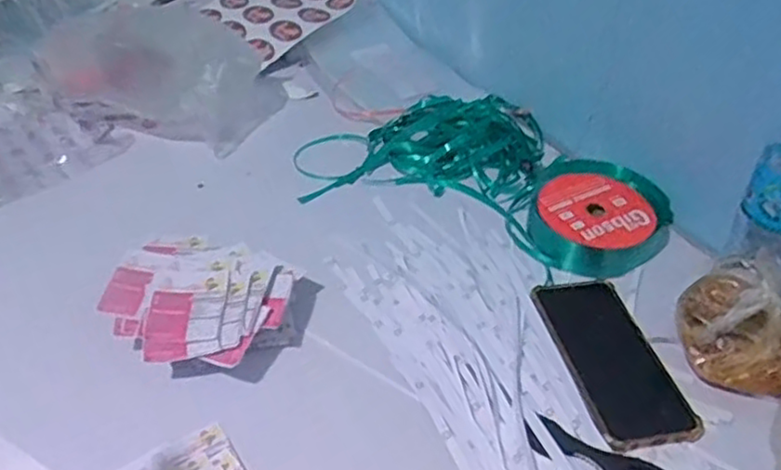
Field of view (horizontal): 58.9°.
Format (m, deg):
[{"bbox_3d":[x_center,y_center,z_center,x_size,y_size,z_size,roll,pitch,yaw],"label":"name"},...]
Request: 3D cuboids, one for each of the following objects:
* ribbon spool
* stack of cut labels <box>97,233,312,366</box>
[{"bbox_3d":[0.210,-0.022,0.691,0.123,0.046,0.135,1,42,-1],"label":"ribbon spool"},{"bbox_3d":[-0.162,0.054,0.596,0.153,0.045,0.150,5,42,3],"label":"stack of cut labels"}]

